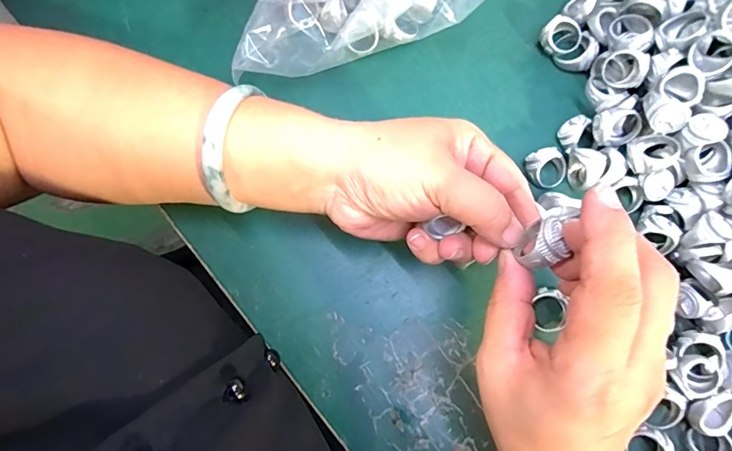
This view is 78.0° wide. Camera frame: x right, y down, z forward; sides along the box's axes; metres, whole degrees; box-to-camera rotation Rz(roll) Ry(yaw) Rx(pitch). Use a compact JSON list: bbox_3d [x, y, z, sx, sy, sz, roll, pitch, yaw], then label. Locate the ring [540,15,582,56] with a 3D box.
[{"bbox_3d":[0.131,-0.127,0.306,0.025,0.019,0.024,0,79,-1],"label":"ring"}]

